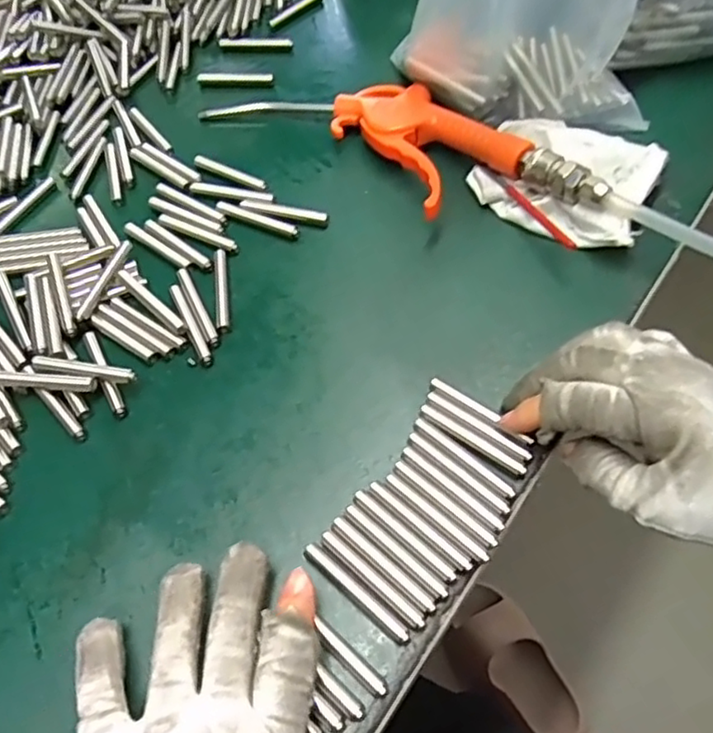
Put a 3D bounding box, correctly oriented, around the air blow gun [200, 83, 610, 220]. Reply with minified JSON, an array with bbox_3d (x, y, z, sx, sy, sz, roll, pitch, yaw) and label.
[{"bbox_3d":[0.022,-0.149,0.418,0.275,0.036,0.095,37,68,23],"label":"air blow gun"}]

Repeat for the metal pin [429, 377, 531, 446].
[{"bbox_3d":[0.062,0.022,0.324,0.058,0.004,0.007,33,66,25],"label":"metal pin"}]

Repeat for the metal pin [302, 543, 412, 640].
[{"bbox_3d":[0.000,0.098,0.283,0.057,0.004,0.006,36,67,23],"label":"metal pin"}]

